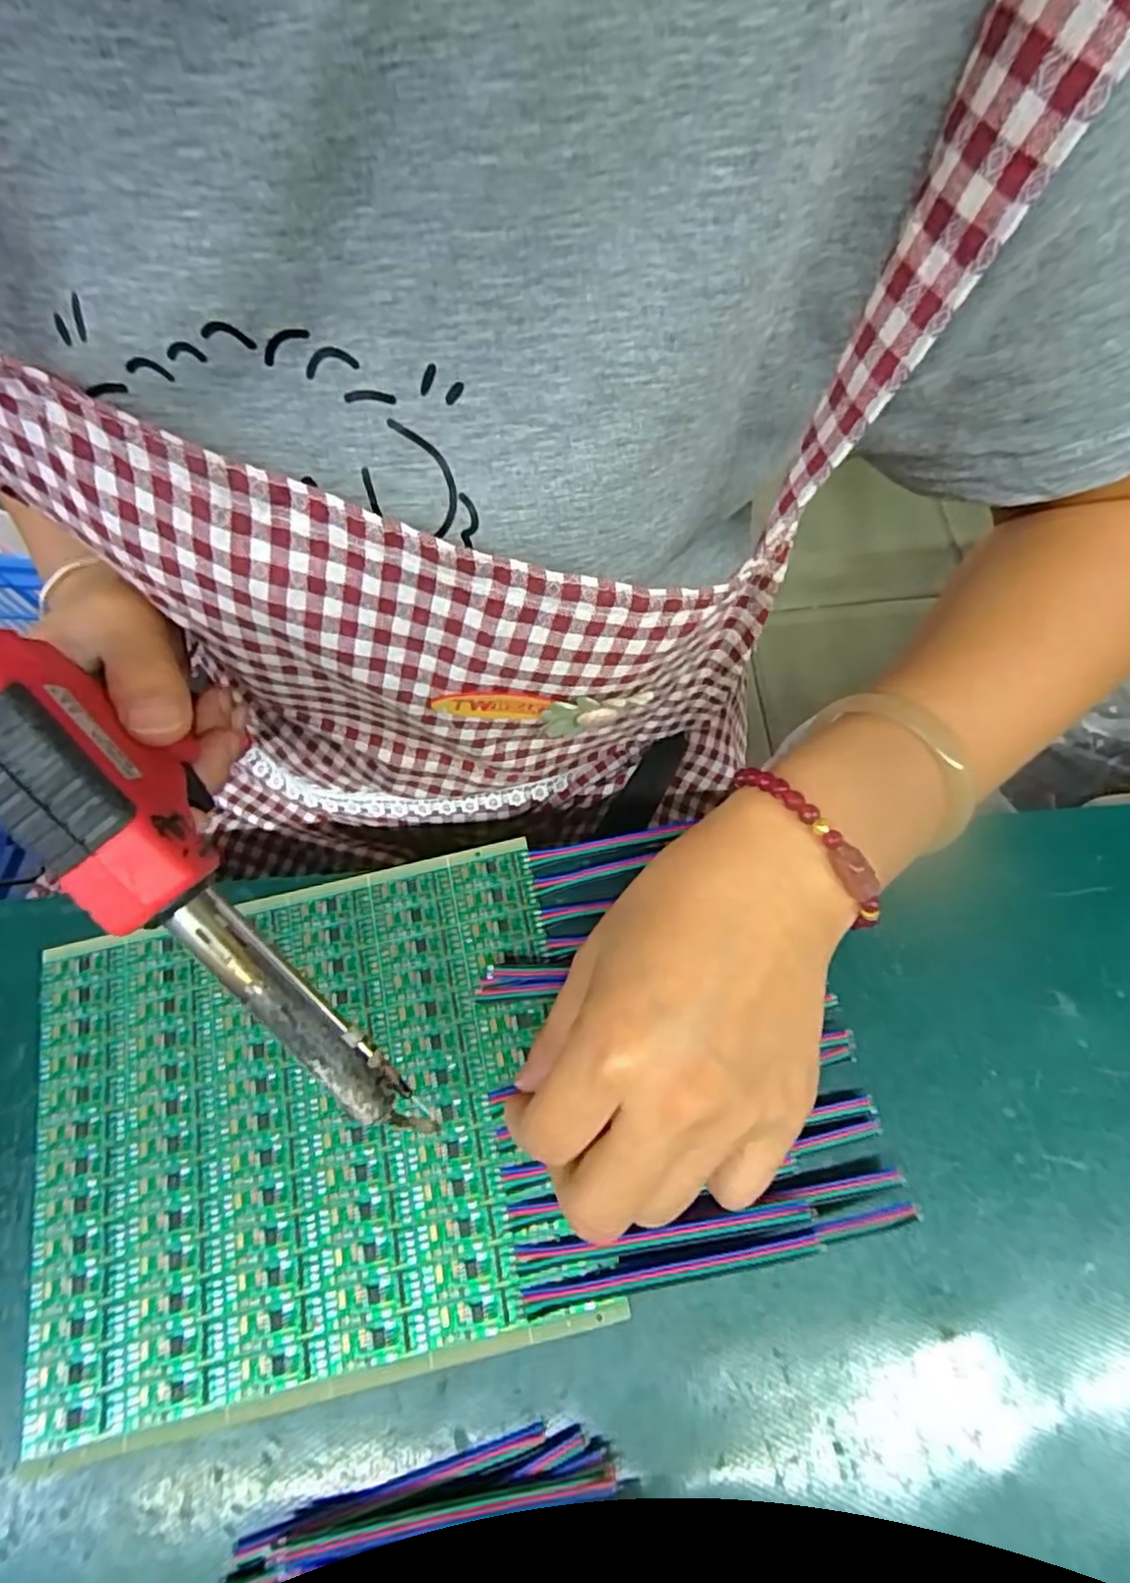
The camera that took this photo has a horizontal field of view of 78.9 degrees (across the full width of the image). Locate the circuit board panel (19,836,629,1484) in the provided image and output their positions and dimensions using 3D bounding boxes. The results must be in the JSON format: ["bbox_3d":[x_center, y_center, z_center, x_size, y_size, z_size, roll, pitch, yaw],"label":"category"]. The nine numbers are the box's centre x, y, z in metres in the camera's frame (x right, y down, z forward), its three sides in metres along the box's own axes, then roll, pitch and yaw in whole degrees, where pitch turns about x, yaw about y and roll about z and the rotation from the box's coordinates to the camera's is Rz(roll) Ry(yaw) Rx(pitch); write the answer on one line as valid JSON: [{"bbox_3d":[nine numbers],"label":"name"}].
[{"bbox_3d":[-0.093,0.115,0.245,0.189,0.004,0.163,-13,68,-2],"label":"circuit board panel"}]

